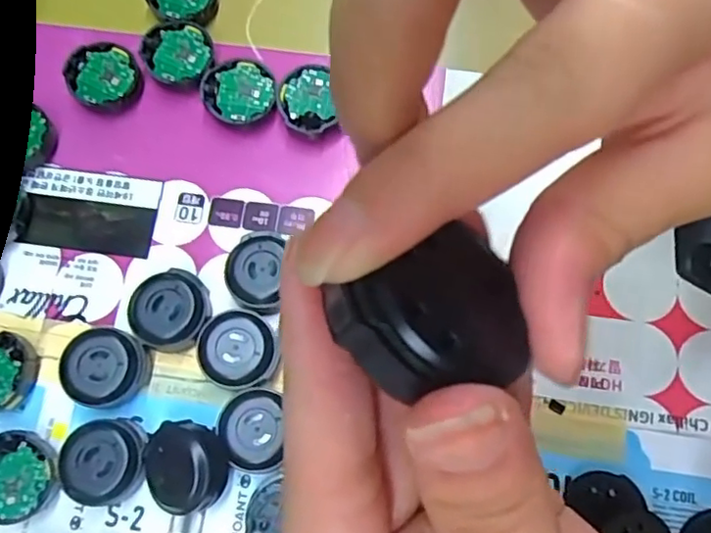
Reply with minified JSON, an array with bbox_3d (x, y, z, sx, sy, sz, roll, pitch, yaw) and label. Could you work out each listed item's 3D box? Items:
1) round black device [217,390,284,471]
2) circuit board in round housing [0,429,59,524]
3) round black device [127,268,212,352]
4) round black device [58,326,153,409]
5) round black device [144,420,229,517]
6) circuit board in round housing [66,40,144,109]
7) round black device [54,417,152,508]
[{"bbox_3d":[-0.037,0.060,0.229,0.023,0.016,0.028,-7,76,-1],"label":"round black device"},{"bbox_3d":[-0.124,0.076,0.228,0.029,0.012,0.030,-9,76,-1],"label":"circuit board in round housing"},{"bbox_3d":[-0.071,0.017,0.242,0.028,0.013,0.030,0,76,1],"label":"round black device"},{"bbox_3d":[-0.093,0.038,0.236,0.030,0.014,0.028,0,76,1],"label":"round black device"},{"bbox_3d":[-0.060,0.071,0.223,0.027,0.021,0.030,-32,77,-7],"label":"round black device"},{"bbox_3d":[-0.106,-0.080,0.269,0.030,0.009,0.027,-2,76,0],"label":"circuit board in round housing"},{"bbox_3d":[-0.091,0.071,0.228,0.030,0.012,0.029,0,76,1],"label":"round black device"}]

